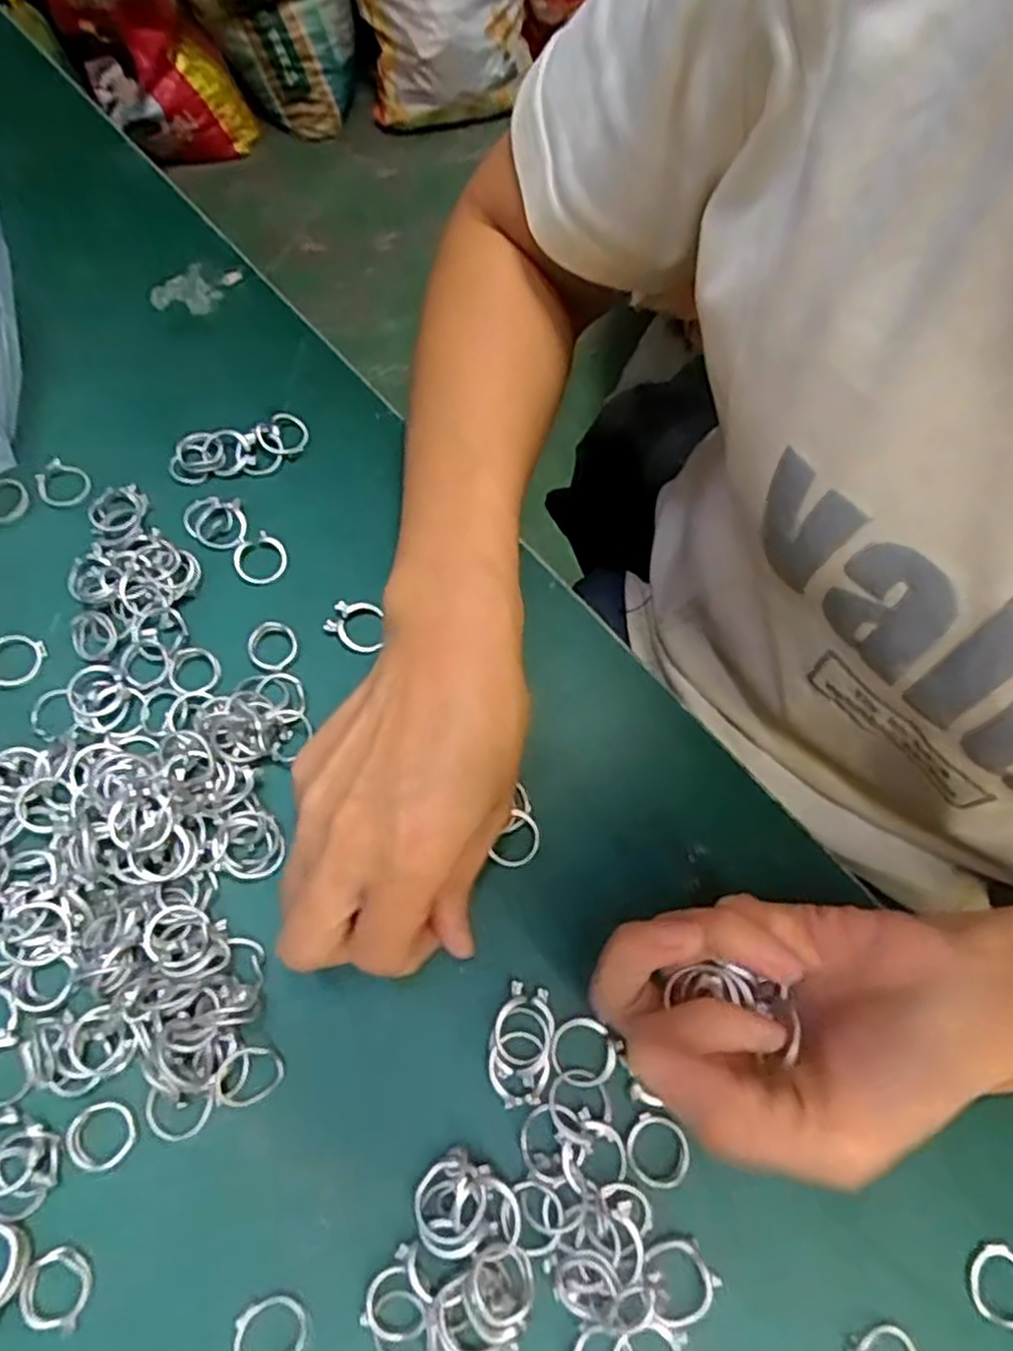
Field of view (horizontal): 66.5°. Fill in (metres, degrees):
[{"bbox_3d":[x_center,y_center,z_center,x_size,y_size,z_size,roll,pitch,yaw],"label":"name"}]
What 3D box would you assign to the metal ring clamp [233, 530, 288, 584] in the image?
[{"bbox_3d":[-0.105,-0.050,0.331,0.022,0.004,0.022,1,67,-2],"label":"metal ring clamp"}]

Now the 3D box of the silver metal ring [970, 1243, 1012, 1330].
[{"bbox_3d":[0.155,0.190,0.241,0.019,0.004,0.021,24,68,8],"label":"silver metal ring"}]

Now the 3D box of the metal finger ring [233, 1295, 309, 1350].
[{"bbox_3d":[-0.071,0.199,0.231,0.022,0.004,0.019,-13,68,-7],"label":"metal finger ring"}]

